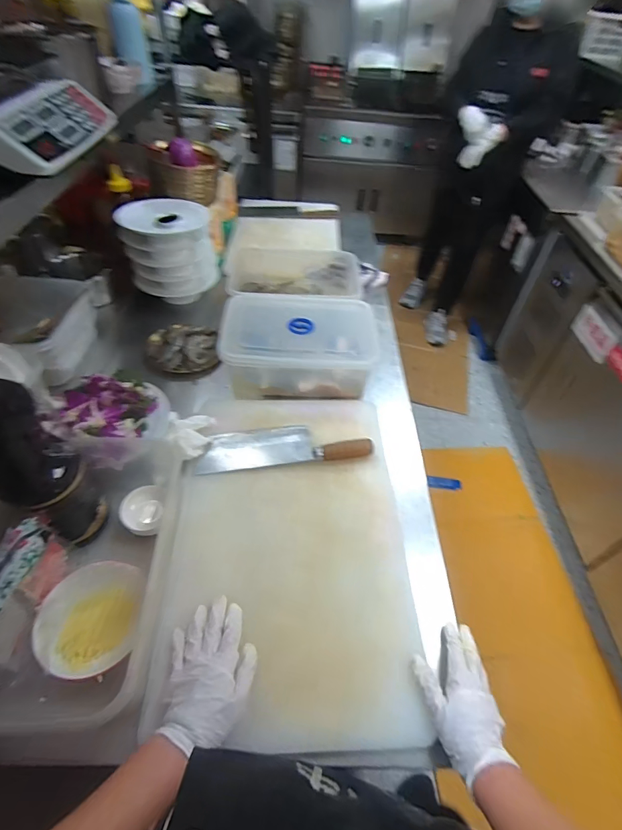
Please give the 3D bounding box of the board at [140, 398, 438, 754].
[{"bbox_3d":[-0.027,0.176,0.639,0.340,0.029,0.525,0,49,-4],"label":"board"}]

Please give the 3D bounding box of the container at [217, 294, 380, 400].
[{"bbox_3d":[-0.021,-0.154,0.873,0.312,0.100,0.224,3,49,-2],"label":"container"}]

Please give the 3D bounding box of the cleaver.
[{"bbox_3d":[-0.045,0.049,0.735,0.286,0.027,0.089,-5,49,-9],"label":"cleaver"}]

